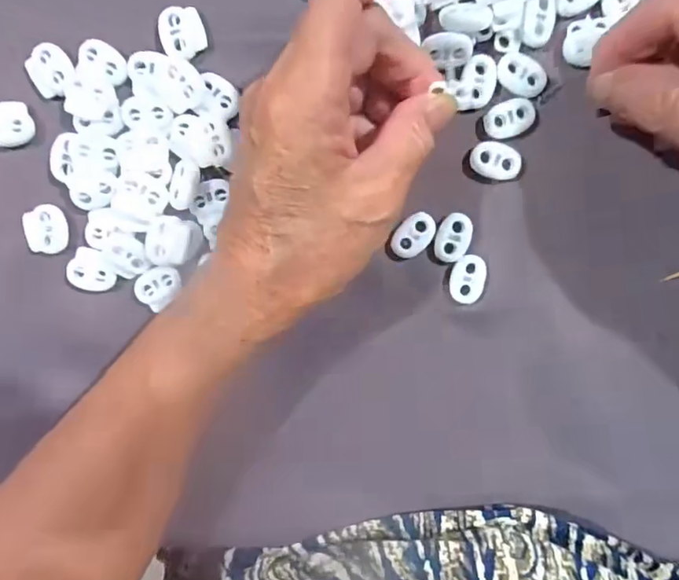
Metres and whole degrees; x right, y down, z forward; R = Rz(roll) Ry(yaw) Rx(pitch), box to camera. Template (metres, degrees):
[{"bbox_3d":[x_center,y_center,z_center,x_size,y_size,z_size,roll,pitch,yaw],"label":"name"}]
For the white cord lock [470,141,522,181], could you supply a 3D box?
[{"bbox_3d":[0.070,-0.058,0.241,0.023,0.004,0.016,14,97,-2],"label":"white cord lock"}]

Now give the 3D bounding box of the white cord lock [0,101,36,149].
[{"bbox_3d":[-0.148,-0.074,0.241,0.020,0.006,0.020,0,97,-1],"label":"white cord lock"}]

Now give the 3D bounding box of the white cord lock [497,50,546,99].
[{"bbox_3d":[0.080,-0.094,0.234,0.023,0.004,0.016,32,96,-4],"label":"white cord lock"}]

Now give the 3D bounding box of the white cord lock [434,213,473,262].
[{"bbox_3d":[0.052,-0.024,0.245,0.016,0.004,0.022,21,96,-3],"label":"white cord lock"}]

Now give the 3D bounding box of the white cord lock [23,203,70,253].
[{"bbox_3d":[-0.134,-0.028,0.246,0.017,0.007,0.022,-3,97,0],"label":"white cord lock"}]

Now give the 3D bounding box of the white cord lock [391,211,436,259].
[{"bbox_3d":[0.033,-0.025,0.244,0.015,0.005,0.023,41,95,-5],"label":"white cord lock"}]

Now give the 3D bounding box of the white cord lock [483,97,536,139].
[{"bbox_3d":[0.075,-0.076,0.237,0.022,0.004,0.015,-21,97,2],"label":"white cord lock"}]

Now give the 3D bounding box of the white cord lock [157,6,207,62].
[{"bbox_3d":[-0.068,-0.112,0.235,0.019,0.005,0.022,-4,97,0],"label":"white cord lock"}]

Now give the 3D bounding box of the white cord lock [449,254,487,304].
[{"bbox_3d":[0.059,-0.005,0.248,0.015,0.005,0.022,12,97,-2],"label":"white cord lock"}]

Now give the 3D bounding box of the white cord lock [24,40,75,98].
[{"bbox_3d":[-0.127,-0.095,0.236,0.019,0.008,0.023,-34,96,3],"label":"white cord lock"}]

